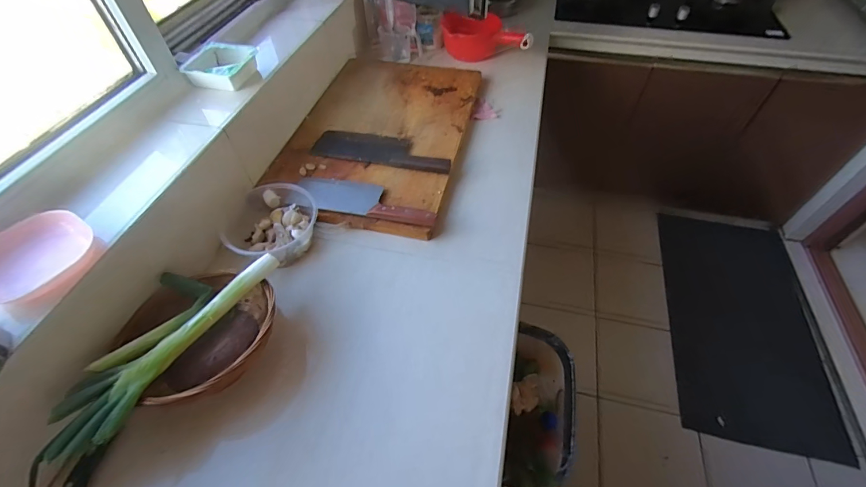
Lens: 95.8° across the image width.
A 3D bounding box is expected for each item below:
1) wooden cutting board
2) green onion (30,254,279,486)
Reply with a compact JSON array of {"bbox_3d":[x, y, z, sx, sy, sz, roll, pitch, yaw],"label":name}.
[{"bbox_3d":[-0.115,-0.262,0.906,0.371,0.030,0.570,11,53,9],"label":"wooden cutting board"},{"bbox_3d":[-0.379,0.142,0.521,0.146,0.065,0.369,20,55,16],"label":"green onion"}]

